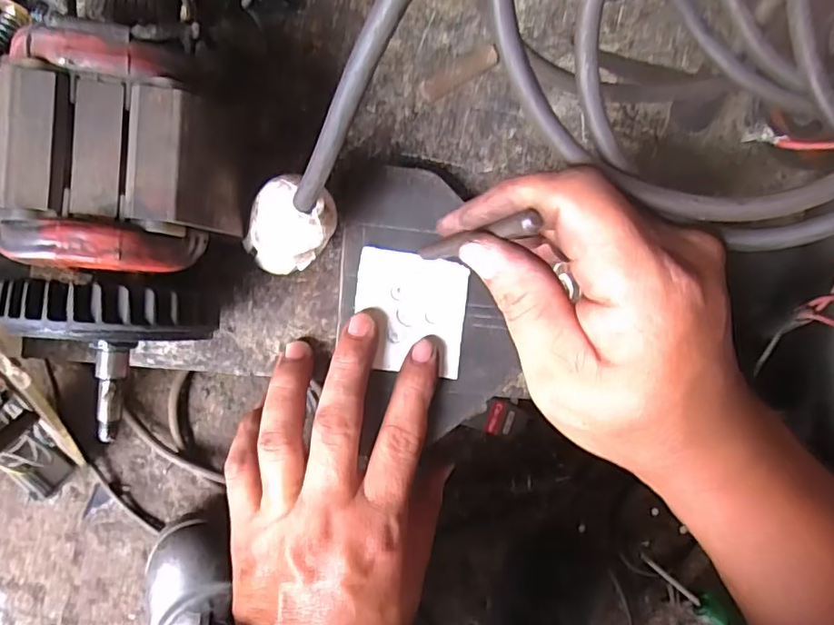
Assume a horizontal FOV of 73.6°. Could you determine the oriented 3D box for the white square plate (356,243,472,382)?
[{"bbox_3d":[-0.003,0.000,0.278,0.055,0.004,0.058,7,89,-8],"label":"white square plate"}]

